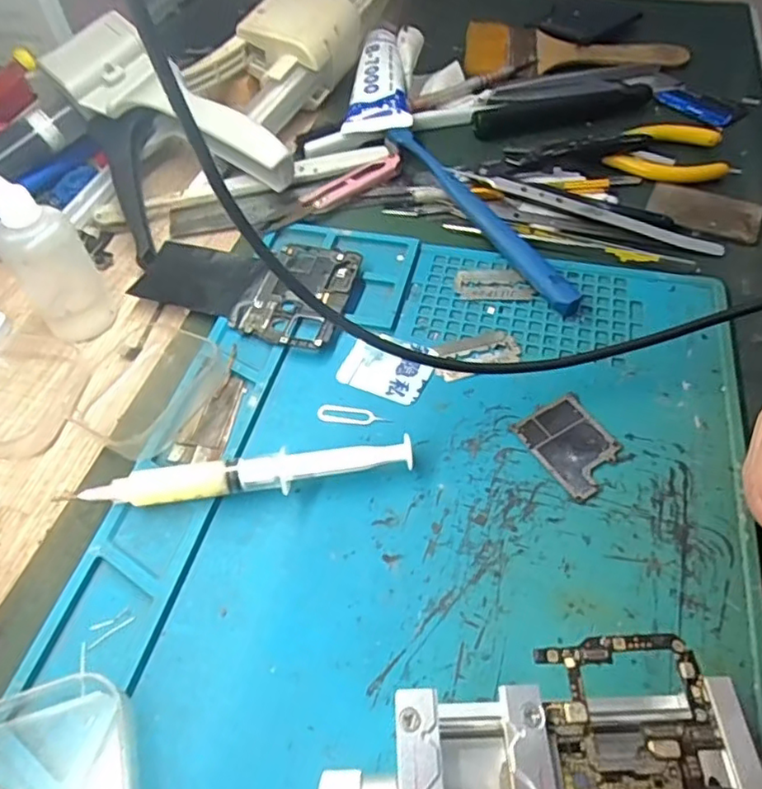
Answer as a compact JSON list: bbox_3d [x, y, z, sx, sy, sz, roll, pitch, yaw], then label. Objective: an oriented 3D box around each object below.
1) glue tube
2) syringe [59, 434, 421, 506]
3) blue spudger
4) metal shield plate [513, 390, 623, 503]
[{"bbox_3d":[0.000,-0.217,0.422,0.043,0.025,0.109,0,53,3],"label":"glue tube"},{"bbox_3d":[-0.055,0.035,0.244,0.137,0.017,0.016,-9,53,-4],"label":"syringe"},{"bbox_3d":[0.053,-0.105,0.342,0.013,0.015,0.174,-24,56,-14],"label":"blue spudger"},{"bbox_3d":[0.082,0.020,0.255,0.033,0.004,0.041,-28,57,-17],"label":"metal shield plate"}]

